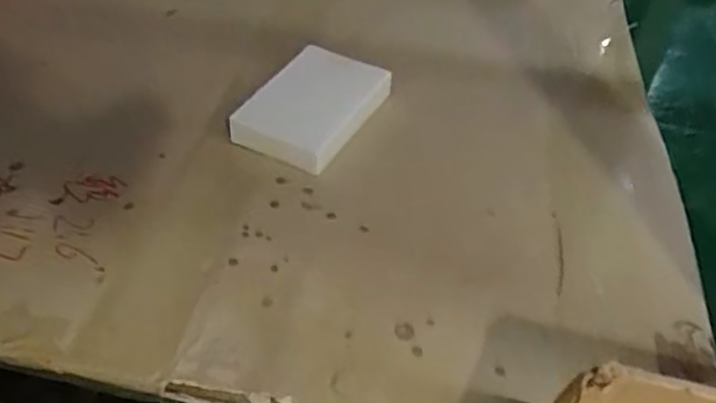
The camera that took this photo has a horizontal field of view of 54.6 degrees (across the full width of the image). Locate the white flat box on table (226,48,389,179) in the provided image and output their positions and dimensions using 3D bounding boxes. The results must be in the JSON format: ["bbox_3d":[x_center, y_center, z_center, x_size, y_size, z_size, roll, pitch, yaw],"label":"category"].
[{"bbox_3d":[-0.031,-0.071,0.513,0.079,0.021,0.114,24,47,20],"label":"white flat box on table"}]

